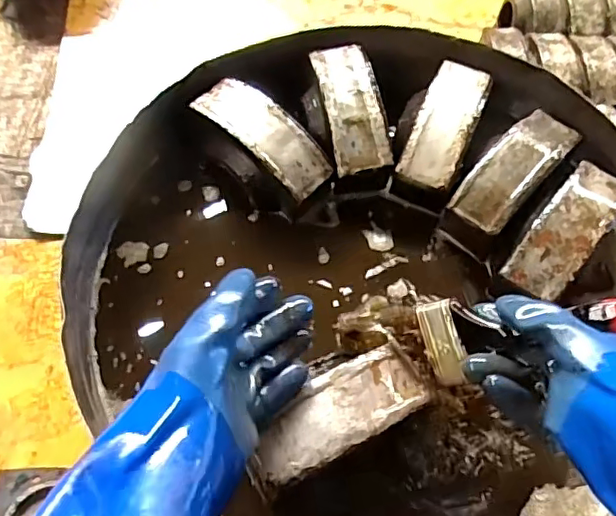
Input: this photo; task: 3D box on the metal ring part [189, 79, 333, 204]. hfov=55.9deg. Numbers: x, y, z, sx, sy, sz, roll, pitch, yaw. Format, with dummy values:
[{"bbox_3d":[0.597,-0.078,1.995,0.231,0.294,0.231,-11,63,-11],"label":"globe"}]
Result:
[{"bbox_3d":[-0.047,-0.130,0.601,0.159,0.031,0.056,42,69,16],"label":"metal ring part"}]

